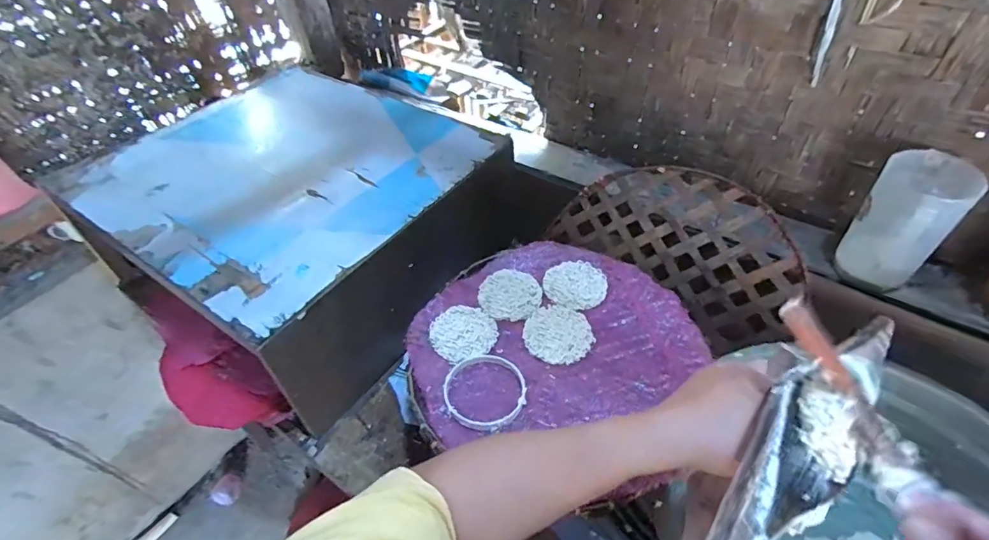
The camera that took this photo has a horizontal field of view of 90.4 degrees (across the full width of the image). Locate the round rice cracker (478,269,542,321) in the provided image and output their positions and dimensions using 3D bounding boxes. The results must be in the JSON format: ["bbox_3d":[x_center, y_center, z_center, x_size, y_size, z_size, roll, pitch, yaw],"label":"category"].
[{"bbox_3d":[0.020,0.031,0.641,0.078,0.008,0.085,-2,47,3],"label":"round rice cracker"}]

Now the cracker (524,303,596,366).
[{"bbox_3d":[0.077,0.074,0.589,0.077,0.004,0.081,-2,47,3],"label":"cracker"}]

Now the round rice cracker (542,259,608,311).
[{"bbox_3d":[0.106,0.018,0.642,0.080,0.005,0.080,-2,47,3],"label":"round rice cracker"}]

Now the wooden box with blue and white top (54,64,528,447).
[{"bbox_3d":[-0.330,-0.091,0.889,0.638,0.237,0.519,25,54,25],"label":"wooden box with blue and white top"}]

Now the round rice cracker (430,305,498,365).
[{"bbox_3d":[-0.038,0.076,0.599,0.076,0.008,0.073,-2,47,3],"label":"round rice cracker"}]

